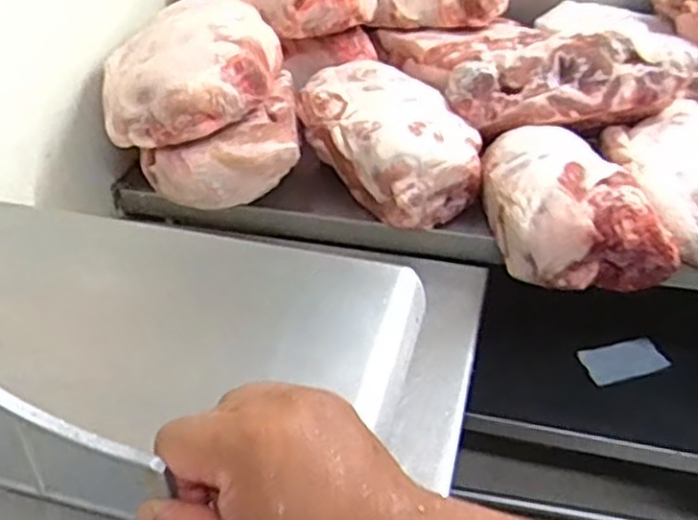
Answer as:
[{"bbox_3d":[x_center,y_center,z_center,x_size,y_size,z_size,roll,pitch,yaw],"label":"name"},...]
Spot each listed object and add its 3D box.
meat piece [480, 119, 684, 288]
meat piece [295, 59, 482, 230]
[{"bbox_3d":[0.299,-0.087,1.011,0.208,0.128,0.282,-1,36,1],"label":"meat piece"},{"bbox_3d":[0.056,-0.187,1.155,0.202,0.133,0.317,-22,41,-25],"label":"meat piece"}]

